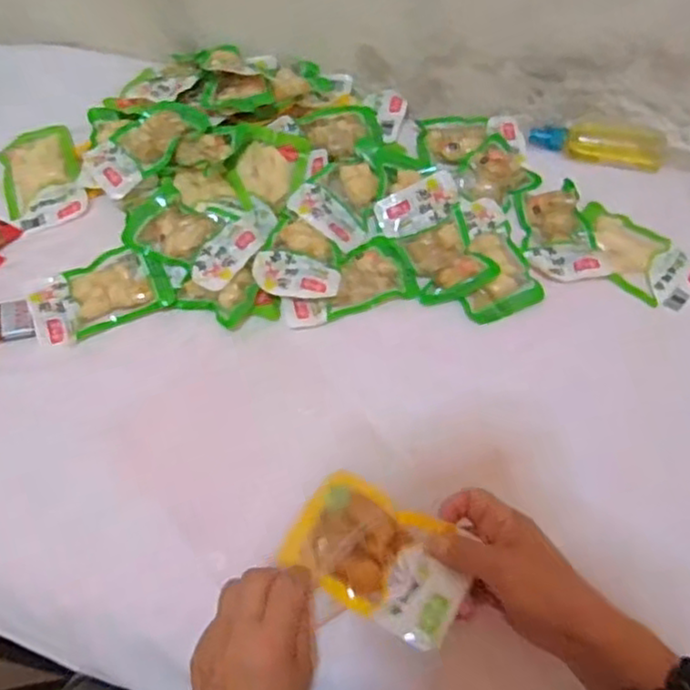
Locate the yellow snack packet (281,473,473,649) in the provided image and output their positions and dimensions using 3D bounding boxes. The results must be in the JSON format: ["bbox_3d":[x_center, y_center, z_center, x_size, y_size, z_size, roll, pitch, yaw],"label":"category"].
[{"bbox_3d":[0.024,0.143,0.472,0.125,0.016,0.080,20,66,30],"label":"yellow snack packet"}]

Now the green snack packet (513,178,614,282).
[{"bbox_3d":[0.212,-0.113,0.672,0.075,0.019,0.118,-5,60,-2],"label":"green snack packet"}]

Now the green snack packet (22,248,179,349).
[{"bbox_3d":[-0.228,-0.049,0.631,0.126,0.018,0.076,-17,62,-9],"label":"green snack packet"}]

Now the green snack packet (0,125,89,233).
[{"bbox_3d":[-0.322,-0.179,0.726,0.077,0.012,0.138,-19,62,-10],"label":"green snack packet"}]

